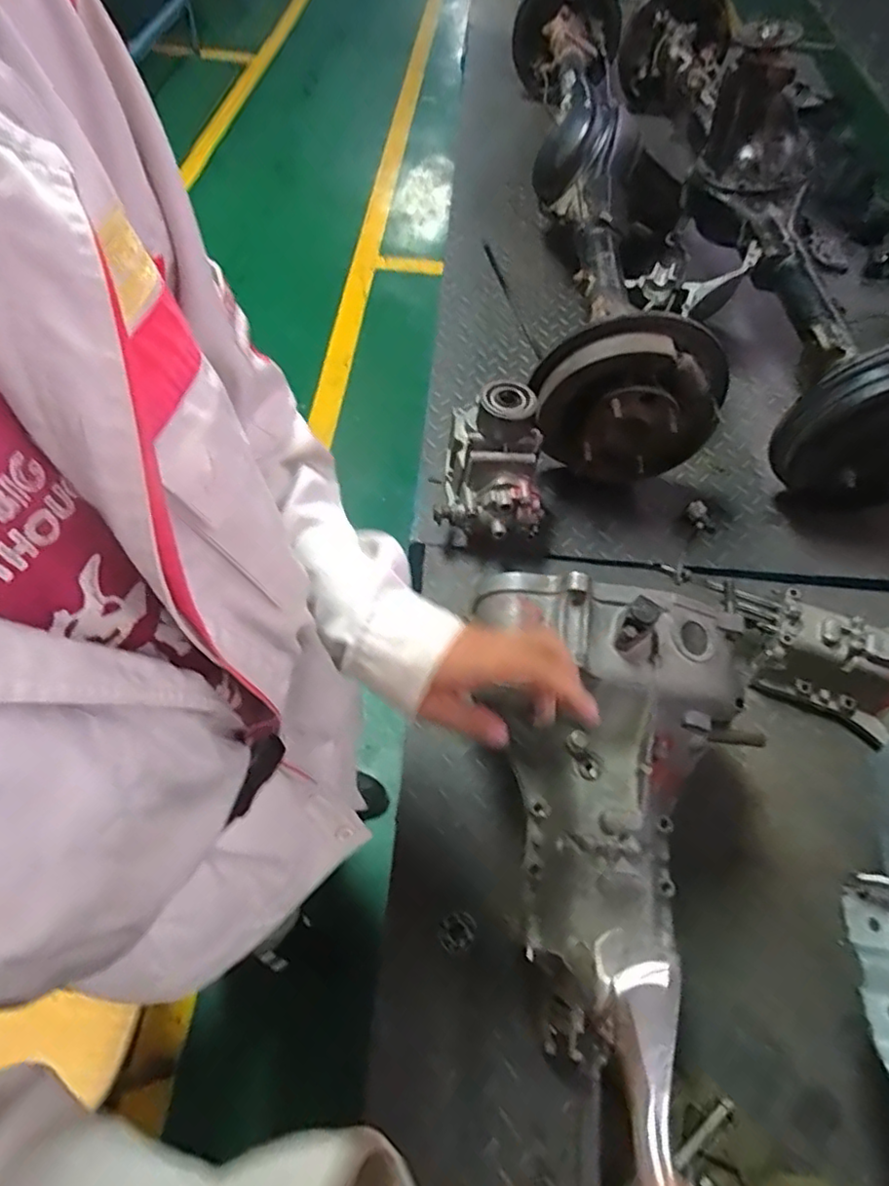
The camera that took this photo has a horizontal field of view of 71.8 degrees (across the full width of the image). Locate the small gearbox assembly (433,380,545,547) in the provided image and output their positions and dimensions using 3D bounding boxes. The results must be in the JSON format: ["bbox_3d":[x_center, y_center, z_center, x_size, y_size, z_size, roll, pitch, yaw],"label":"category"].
[{"bbox_3d":[0.070,-0.179,0.851,0.140,0.187,0.201,9,58,1],"label":"small gearbox assembly"}]

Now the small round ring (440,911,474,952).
[{"bbox_3d":[0.013,0.342,0.620,0.036,0.004,0.033,2,58,-3],"label":"small round ring"}]

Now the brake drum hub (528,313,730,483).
[{"bbox_3d":[0.245,-0.244,0.826,0.249,0.206,0.111,7,58,0],"label":"brake drum hub"}]

